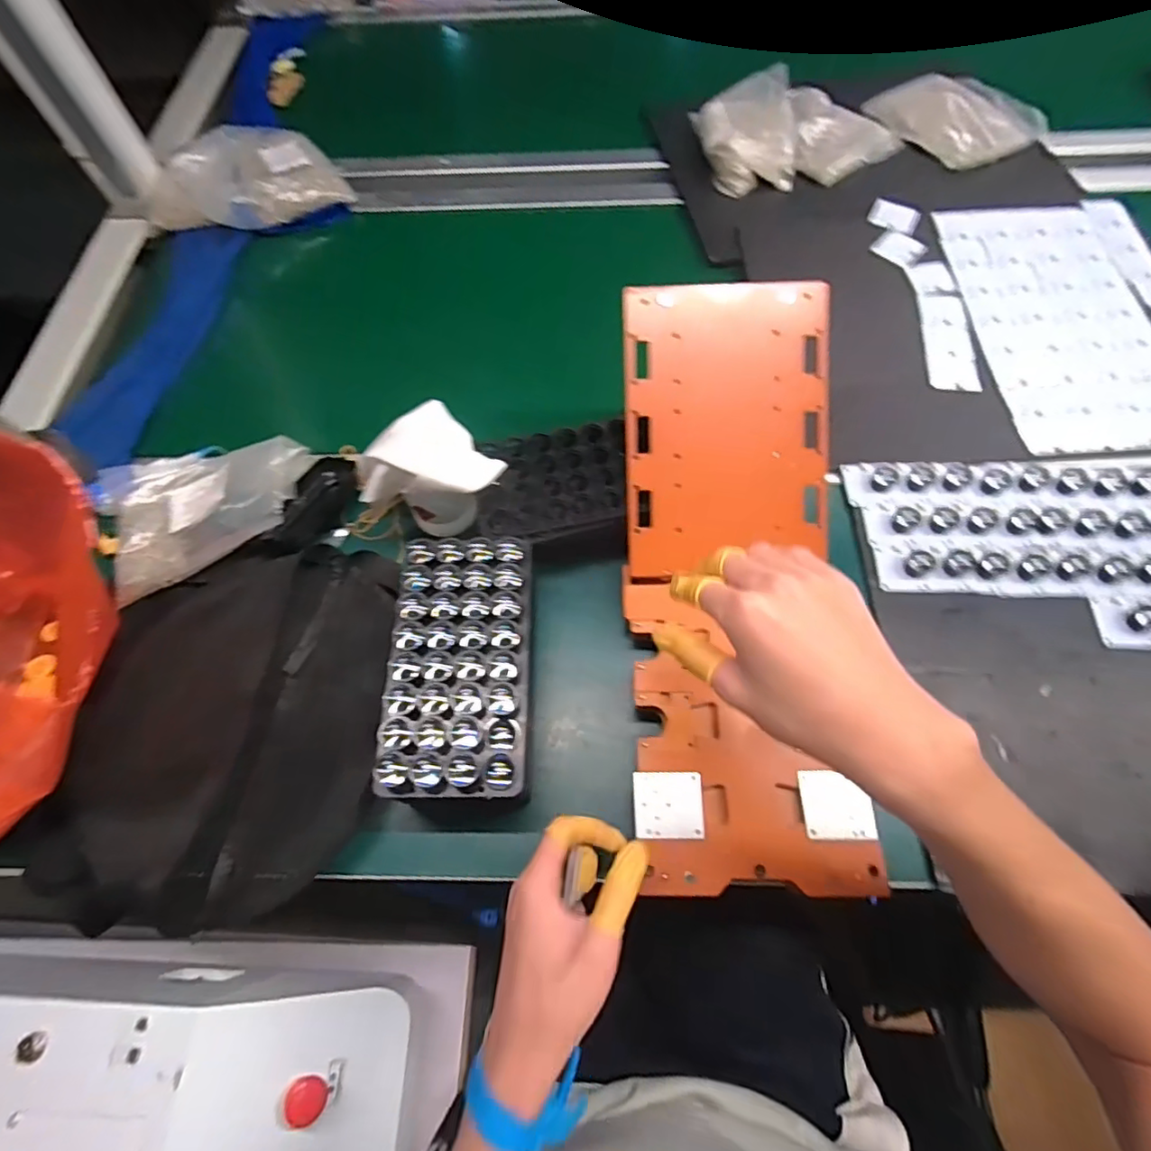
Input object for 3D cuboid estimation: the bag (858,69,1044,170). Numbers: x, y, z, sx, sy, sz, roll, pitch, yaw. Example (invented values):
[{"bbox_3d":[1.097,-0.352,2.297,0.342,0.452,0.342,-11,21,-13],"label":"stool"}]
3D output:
[{"bbox_3d":[0.514,-0.622,0.781,0.183,0.034,0.188,-28,67,-10],"label":"bag"}]

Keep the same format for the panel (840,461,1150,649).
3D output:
[{"bbox_3d":[0.493,-0.027,0.509,0.463,0.014,0.179,2,65,4],"label":"panel"}]

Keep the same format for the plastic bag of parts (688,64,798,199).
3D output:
[{"bbox_3d":[0.231,-0.583,0.767,0.127,0.057,0.166,-7,65,0],"label":"plastic bag of parts"}]

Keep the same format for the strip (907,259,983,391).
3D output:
[{"bbox_3d":[0.412,-0.280,0.648,0.053,0.008,0.191,1,66,9],"label":"strip"}]

